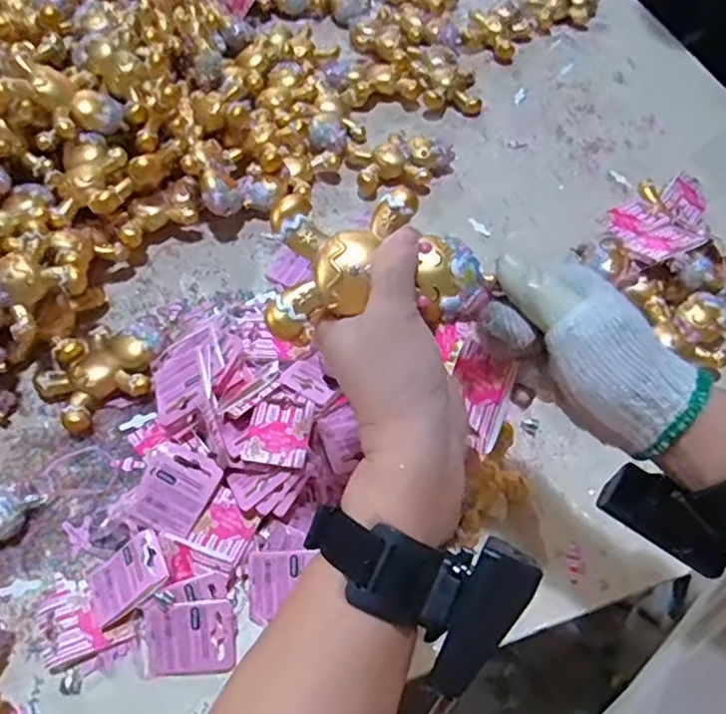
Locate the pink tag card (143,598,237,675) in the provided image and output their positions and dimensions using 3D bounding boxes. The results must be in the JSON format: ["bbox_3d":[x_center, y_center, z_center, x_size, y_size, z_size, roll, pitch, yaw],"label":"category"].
[{"bbox_3d":[-0.121,0.195,0.417,0.061,0.010,0.047,-6,83,-4],"label":"pink tag card"}]

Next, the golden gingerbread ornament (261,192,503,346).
[{"bbox_3d":[0.007,-0.047,0.314,0.108,0.042,0.070,-3,88,1],"label":"golden gingerbread ornament"}]

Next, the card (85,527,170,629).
[{"bbox_3d":[-0.168,0.156,0.426,0.058,0.006,0.046,-31,56,-2],"label":"card"}]

